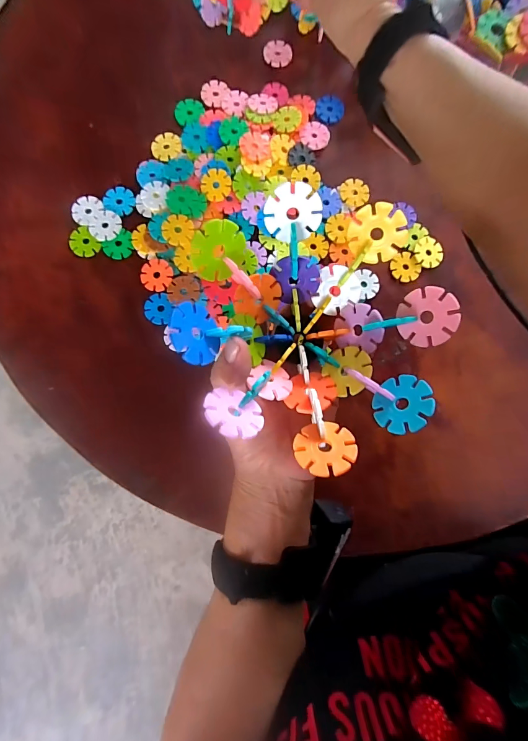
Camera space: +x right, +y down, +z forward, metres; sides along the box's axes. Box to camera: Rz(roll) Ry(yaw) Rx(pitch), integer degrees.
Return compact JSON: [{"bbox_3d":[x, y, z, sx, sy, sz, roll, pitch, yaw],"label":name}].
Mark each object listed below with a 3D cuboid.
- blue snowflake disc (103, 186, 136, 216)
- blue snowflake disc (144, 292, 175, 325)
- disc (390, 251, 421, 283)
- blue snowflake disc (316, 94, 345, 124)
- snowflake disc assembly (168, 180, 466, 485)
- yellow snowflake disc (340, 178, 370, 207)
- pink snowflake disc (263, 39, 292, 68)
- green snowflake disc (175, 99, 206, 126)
[{"bbox_3d":[-0.150,-0.176,0.367,0.033,0.004,0.029,24,82,2],"label":"blue snowflake disc"},{"bbox_3d":[-0.103,-0.060,0.346,0.028,0.004,0.032,-37,82,-5],"label":"blue snowflake disc"},{"bbox_3d":[0.148,-0.109,0.372,0.030,0.006,0.030,0,82,-2],"label":"disc"},{"bbox_3d":[0.075,-0.293,0.396,0.030,0.005,0.033,0,82,-2],"label":"blue snowflake disc"},{"bbox_3d":[0.024,-0.023,0.204,0.135,0.051,0.136,1,83,-7],"label":"snowflake disc assembly"},{"bbox_3d":[0.098,-0.192,0.380,0.030,0.005,0.031,0,82,-2],"label":"yellow snowflake disc"},{"bbox_3d":[0.016,-0.363,0.404,0.031,0.004,0.033,0,82,-2],"label":"pink snowflake disc"},{"bbox_3d":[-0.081,-0.281,0.383,0.031,0.008,0.034,1,82,-4],"label":"green snowflake disc"}]

